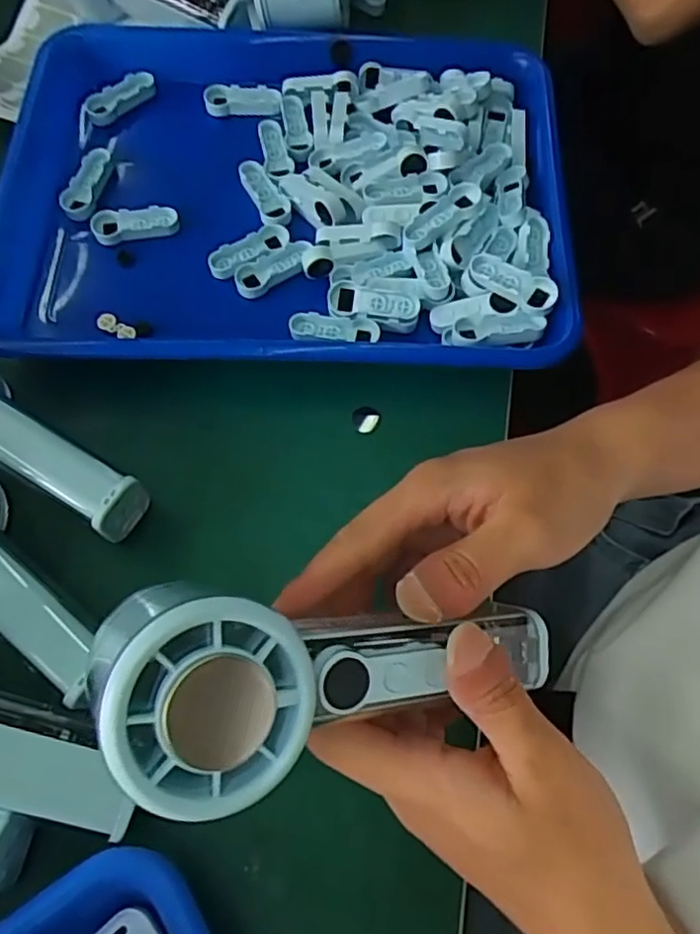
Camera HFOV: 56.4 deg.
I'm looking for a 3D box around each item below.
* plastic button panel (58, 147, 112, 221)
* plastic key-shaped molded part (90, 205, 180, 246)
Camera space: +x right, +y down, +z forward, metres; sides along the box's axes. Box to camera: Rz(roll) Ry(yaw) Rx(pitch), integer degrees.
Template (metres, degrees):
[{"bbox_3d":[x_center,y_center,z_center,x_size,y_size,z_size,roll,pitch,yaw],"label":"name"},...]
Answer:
[{"bbox_3d":[-0.163,-0.175,0.402,0.020,0.009,0.050,12,68,8],"label":"plastic button panel"},{"bbox_3d":[-0.129,-0.145,0.389,0.051,0.005,0.020,-5,67,1],"label":"plastic key-shaped molded part"}]

